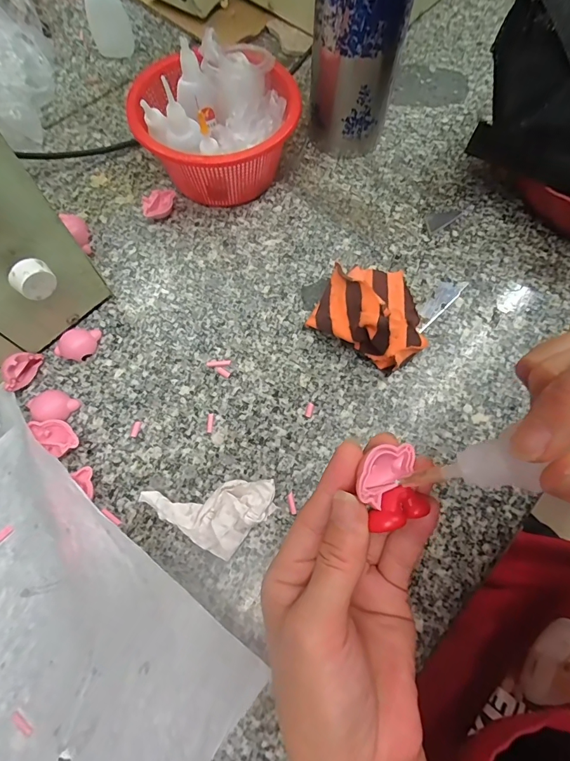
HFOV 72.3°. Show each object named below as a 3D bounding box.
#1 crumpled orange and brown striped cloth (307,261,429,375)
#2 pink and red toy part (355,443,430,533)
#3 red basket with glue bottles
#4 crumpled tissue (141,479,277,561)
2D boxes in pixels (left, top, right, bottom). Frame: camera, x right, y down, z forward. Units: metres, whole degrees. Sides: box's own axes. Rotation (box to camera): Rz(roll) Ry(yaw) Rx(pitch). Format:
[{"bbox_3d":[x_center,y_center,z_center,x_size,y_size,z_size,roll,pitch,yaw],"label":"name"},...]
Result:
[{"bbox_3d":[0.080,-0.066,0.327,0.092,0.039,0.093,30,71,11],"label":"crumpled orange and brown striped cloth"},{"bbox_3d":[0.046,0.047,0.175,0.030,0.017,0.036,-3,69,-4],"label":"pink and red toy part"},{"bbox_3d":[-0.062,-0.229,0.367,0.143,0.087,0.136,7,68,2],"label":"red basket with glue bottles"},{"bbox_3d":[-0.052,0.096,0.270,0.091,0.024,0.047,-6,68,-3],"label":"crumpled tissue"}]

